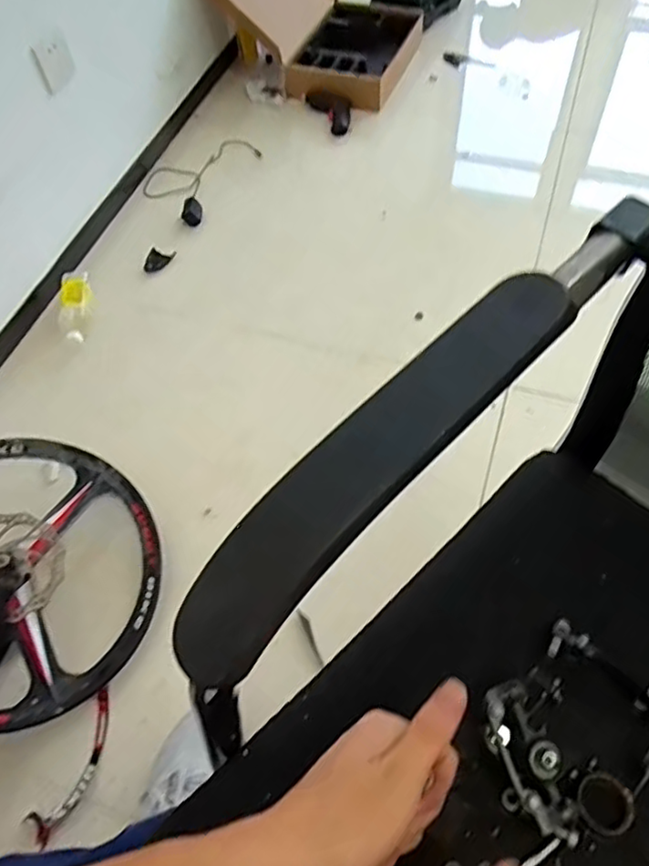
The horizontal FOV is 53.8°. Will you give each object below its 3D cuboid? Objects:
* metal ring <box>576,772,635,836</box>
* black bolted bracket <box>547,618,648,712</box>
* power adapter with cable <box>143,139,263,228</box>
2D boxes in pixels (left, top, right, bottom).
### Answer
[{"bbox_3d":[0.171,0.225,0.387,0.033,0.010,0.033,-2,57,4],"label":"metal ring"},{"bbox_3d":[0.194,0.163,0.429,0.089,0.023,0.034,27,63,21],"label":"black bolted bracket"},{"bbox_3d":[-0.301,-0.618,1.533,0.191,0.037,0.339,19,60,17],"label":"power adapter with cable"}]

